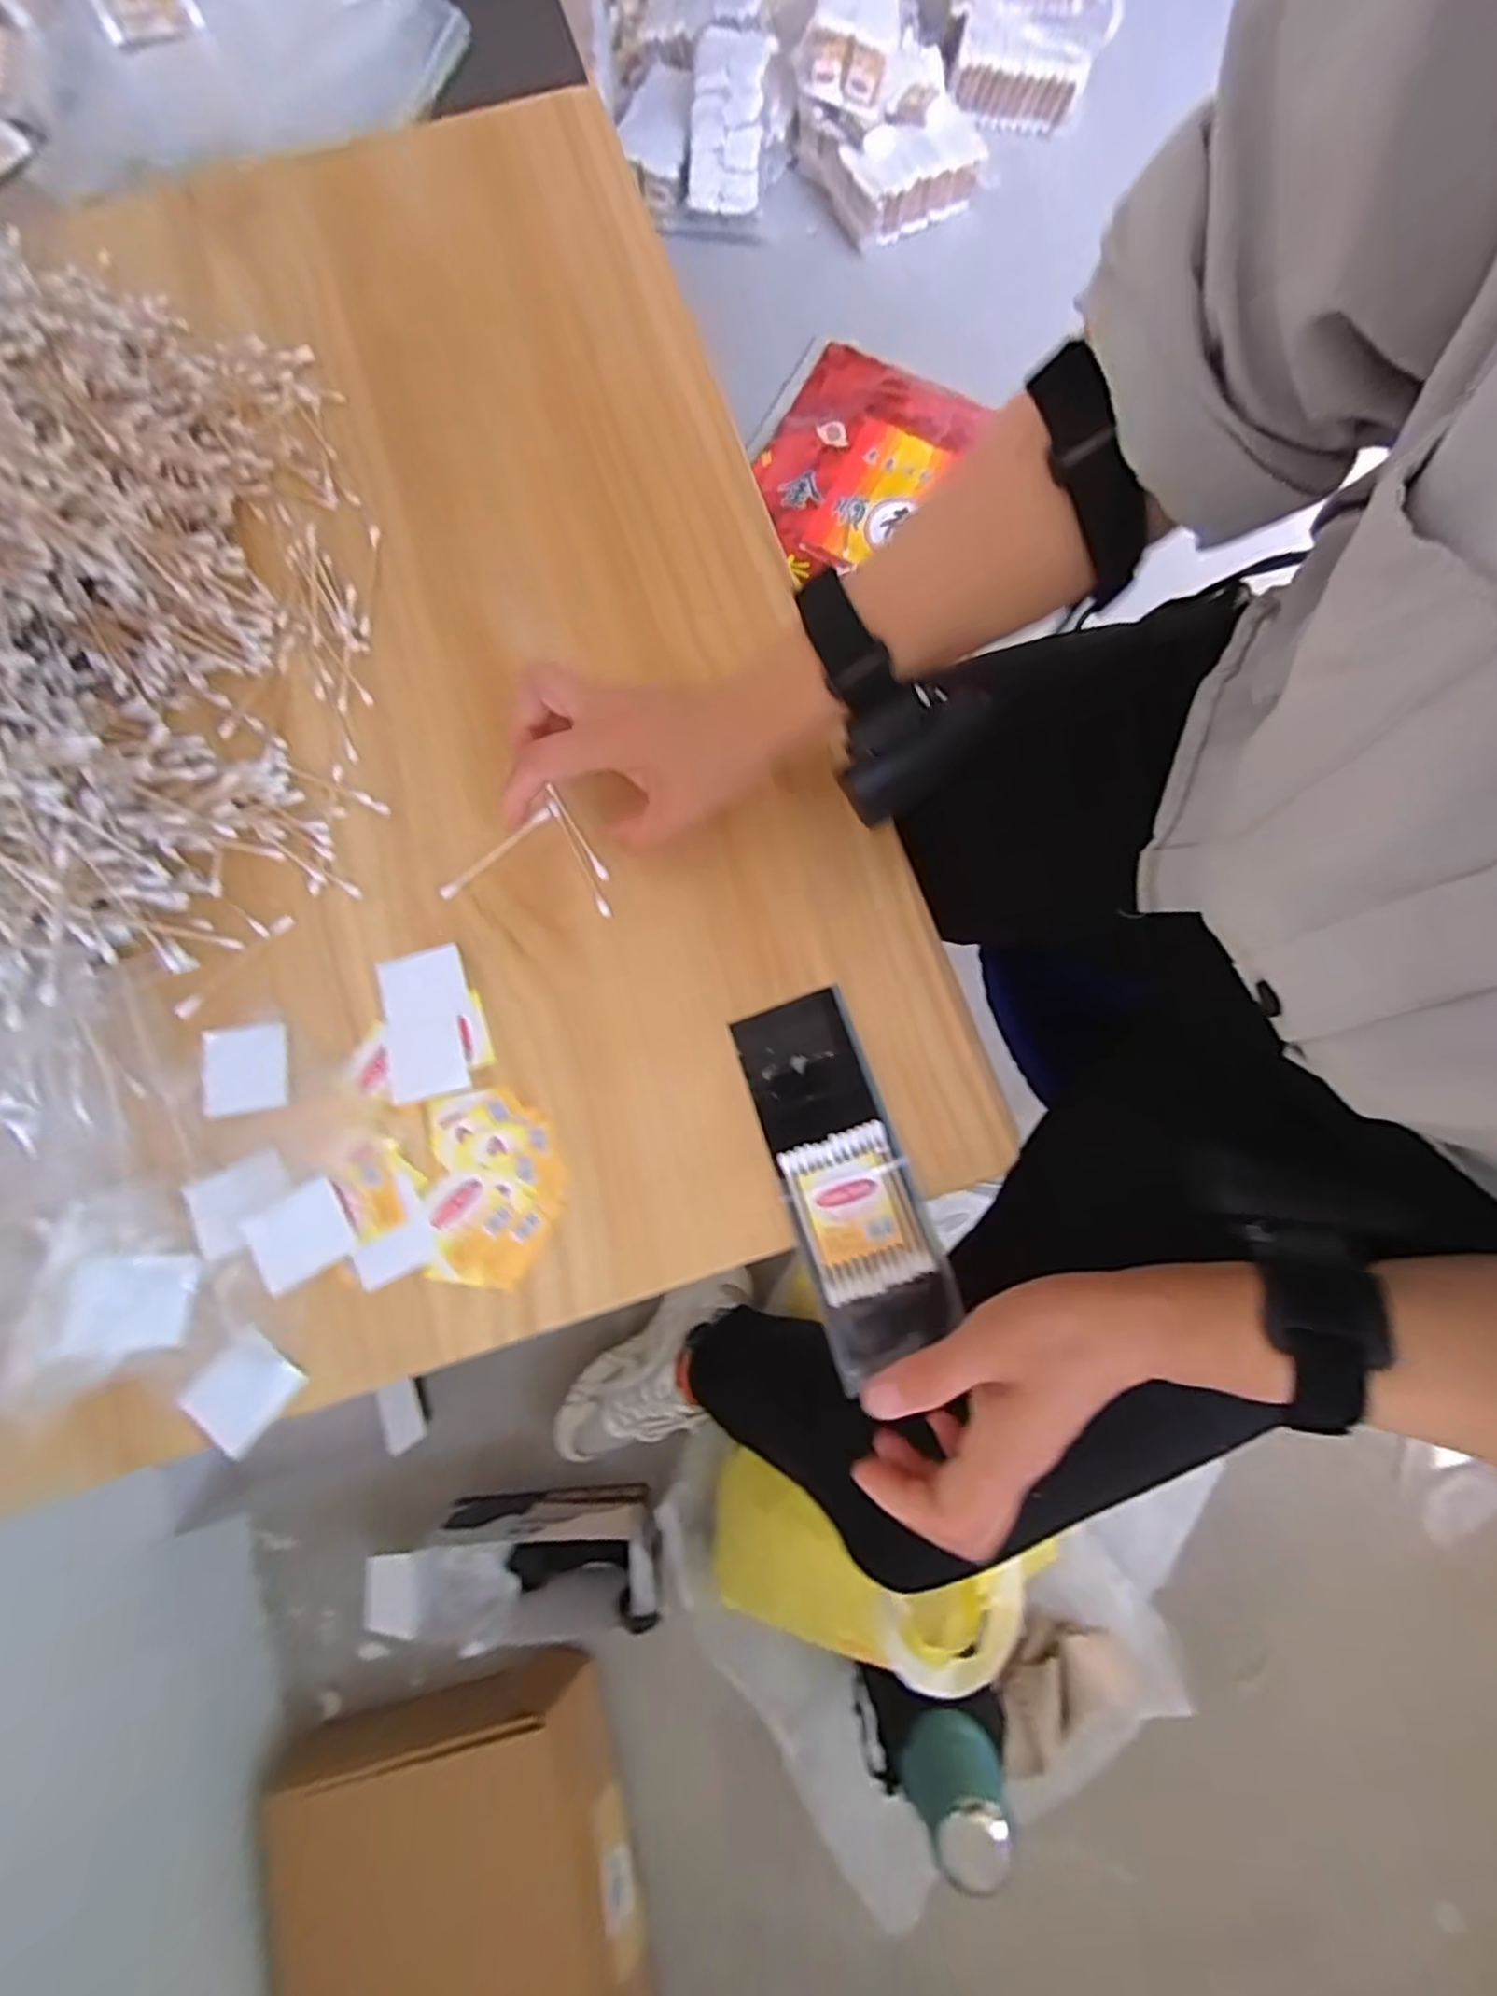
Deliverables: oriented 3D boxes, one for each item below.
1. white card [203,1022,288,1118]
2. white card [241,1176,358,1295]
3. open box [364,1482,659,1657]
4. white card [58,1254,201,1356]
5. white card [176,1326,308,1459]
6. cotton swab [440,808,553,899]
[{"bbox_3d":[-0.251,0.035,0.354,0.038,0.004,0.043,-9,75,-8],"label":"white card"},{"bbox_3d":[-0.212,0.112,0.335,0.043,0.004,0.038,-30,80,-9],"label":"white card"},{"bbox_3d":[-0.224,0.576,0.720,0.277,0.131,0.100,-8,79,-1],"label":"open box"},{"bbox_3d":[-0.278,0.137,0.321,0.043,0.005,0.039,10,66,-27],"label":"white card"},{"bbox_3d":[-0.231,0.179,0.324,0.040,0.007,0.042,38,82,8],"label":"white card"},{"bbox_3d":[-0.133,-0.076,0.376,0.072,0.004,0.007,-39,81,-7],"label":"cotton swab"}]

